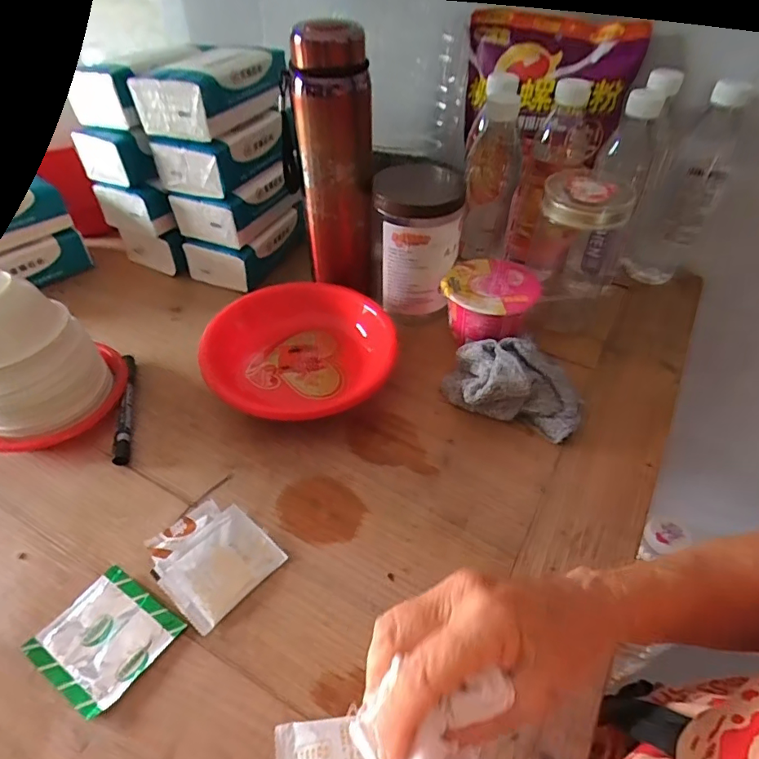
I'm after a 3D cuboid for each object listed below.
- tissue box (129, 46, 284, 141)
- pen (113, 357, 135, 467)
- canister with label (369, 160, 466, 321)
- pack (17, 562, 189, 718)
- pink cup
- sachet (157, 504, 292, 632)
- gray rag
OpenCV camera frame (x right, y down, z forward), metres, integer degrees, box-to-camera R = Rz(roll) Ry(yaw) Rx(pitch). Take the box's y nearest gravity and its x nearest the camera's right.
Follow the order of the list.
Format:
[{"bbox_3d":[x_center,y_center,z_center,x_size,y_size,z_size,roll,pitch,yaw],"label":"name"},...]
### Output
[{"bbox_3d":[-0.189,-0.316,0.553,0.107,0.058,0.125,18,49,16],"label":"tissue box"},{"bbox_3d":[-0.249,0.026,0.501,0.014,0.017,0.137,-11,47,-11],"label":"pen"},{"bbox_3d":[0.040,-0.162,0.569,0.093,0.138,0.112,3,46,3],"label":"canister with label"},{"bbox_3d":[-0.192,0.180,0.358,0.078,0.006,0.073,26,52,23],"label":"pack"},{"bbox_3d":[0.118,-0.080,0.564,0.095,0.071,0.093,0,46,0],"label":"pink cup"},{"bbox_3d":[-0.121,0.141,0.390,0.064,0.014,0.078,32,54,27],"label":"sachet"},{"bbox_3d":[0.131,0.001,0.499,0.126,0.054,0.084,15,48,14],"label":"gray rag"}]

